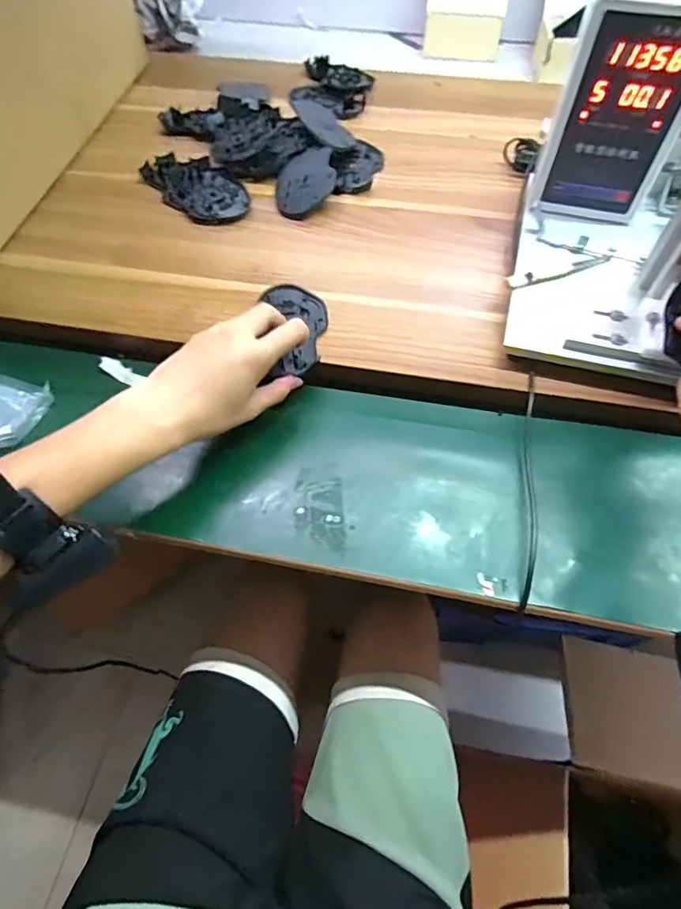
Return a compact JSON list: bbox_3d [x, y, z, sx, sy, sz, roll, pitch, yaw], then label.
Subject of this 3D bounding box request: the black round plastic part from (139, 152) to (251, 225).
[{"bbox_3d":[-0.174,-0.323,0.597,0.154,0.011,0.080,40,68,21],"label":"black round plastic part"}]

